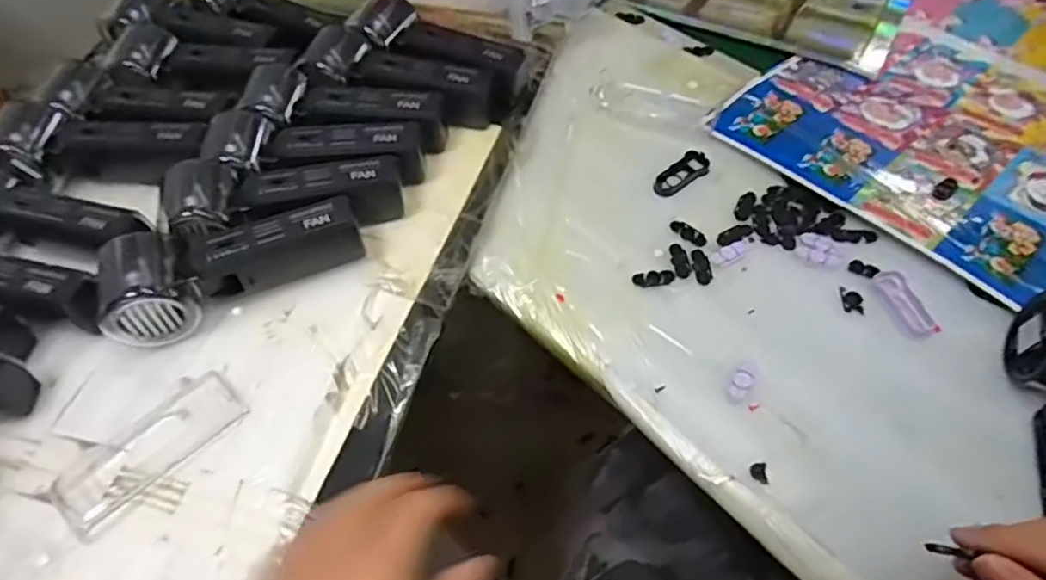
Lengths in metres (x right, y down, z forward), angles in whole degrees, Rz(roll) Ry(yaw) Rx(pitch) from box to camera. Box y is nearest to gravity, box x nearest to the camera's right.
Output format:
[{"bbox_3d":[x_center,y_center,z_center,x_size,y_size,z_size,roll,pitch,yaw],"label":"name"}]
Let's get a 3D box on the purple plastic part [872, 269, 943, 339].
[{"bbox_3d":[0.259,0.008,0.432,0.021,0.004,0.052,-14,55,-10],"label":"purple plastic part"}]

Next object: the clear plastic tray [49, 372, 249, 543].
[{"bbox_3d":[-0.219,0.093,0.378,0.046,0.007,0.106,38,62,24],"label":"clear plastic tray"}]

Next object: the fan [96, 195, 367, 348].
[{"bbox_3d":[-0.190,-0.016,0.425,0.160,0.047,0.065,-15,56,-11],"label":"fan"}]

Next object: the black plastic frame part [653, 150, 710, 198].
[{"bbox_3d":[0.126,-0.092,0.503,0.052,0.006,0.024,-37,62,-24],"label":"black plastic frame part"}]

